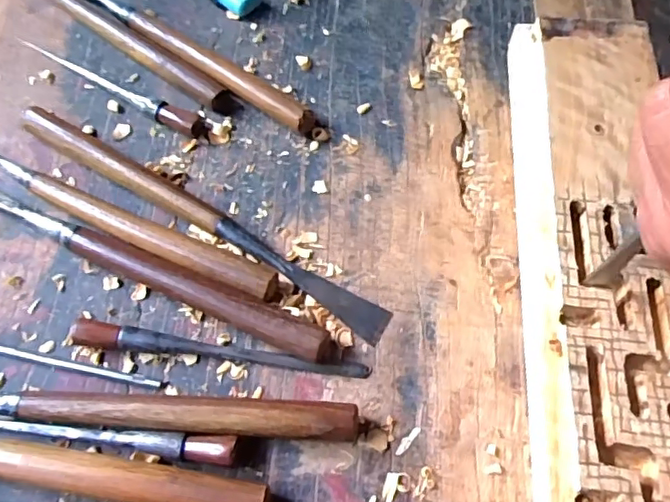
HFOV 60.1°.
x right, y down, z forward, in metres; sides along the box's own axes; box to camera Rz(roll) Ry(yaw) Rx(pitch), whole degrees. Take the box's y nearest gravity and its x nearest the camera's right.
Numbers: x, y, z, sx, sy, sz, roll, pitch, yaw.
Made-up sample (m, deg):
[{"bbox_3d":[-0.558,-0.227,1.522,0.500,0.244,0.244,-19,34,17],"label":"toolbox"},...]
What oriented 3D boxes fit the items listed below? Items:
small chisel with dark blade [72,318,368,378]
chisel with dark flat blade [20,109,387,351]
[{"bbox_3d":[-0.060,0.051,0.299,0.152,0.012,0.011,5,63,4],"label":"small chisel with dark blade"},{"bbox_3d":[-0.081,-0.024,0.329,0.253,0.014,0.016,29,67,15],"label":"chisel with dark flat blade"}]

